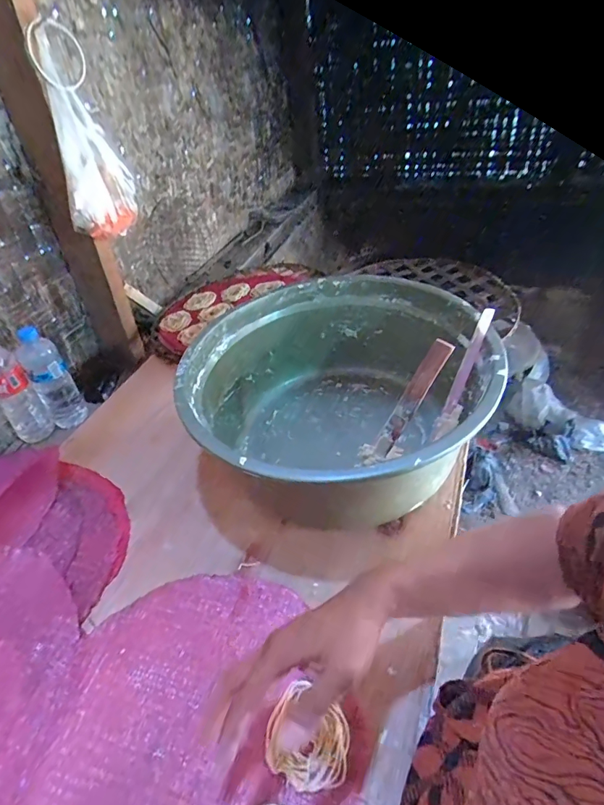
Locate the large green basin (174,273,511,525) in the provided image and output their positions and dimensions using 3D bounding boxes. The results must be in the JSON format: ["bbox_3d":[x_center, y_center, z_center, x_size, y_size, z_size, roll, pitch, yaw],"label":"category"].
[{"bbox_3d":[0.042,-0.013,0.638,0.381,0.214,0.394,-4,41,4],"label":"large green basin"}]

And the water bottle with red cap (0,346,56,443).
[{"bbox_3d":[-0.544,-0.019,0.848,0.065,0.212,0.064,19,47,27],"label":"water bottle with red cap"}]

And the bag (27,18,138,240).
[{"bbox_3d":[-0.390,-0.460,0.796,0.055,0.317,0.168,5,41,27],"label":"bag"}]

